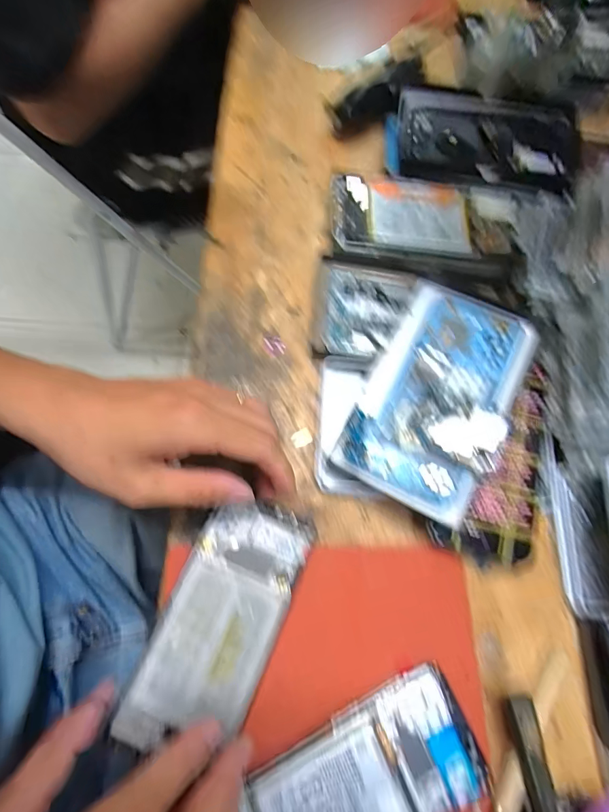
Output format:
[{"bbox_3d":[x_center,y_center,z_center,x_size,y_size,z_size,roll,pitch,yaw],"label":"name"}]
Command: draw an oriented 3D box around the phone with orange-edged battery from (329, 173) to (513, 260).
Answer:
[{"bbox_3d":[0.107,-0.166,0.345,0.161,0.016,0.079,5,70,-5],"label":"phone with orange-edged battery"}]

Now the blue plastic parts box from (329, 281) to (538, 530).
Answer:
[{"bbox_3d":[0.100,-0.009,0.288,0.098,0.021,0.170,29,70,4],"label":"blue plastic parts box"}]

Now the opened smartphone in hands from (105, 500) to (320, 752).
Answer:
[{"bbox_3d":[-0.050,0.132,0.246,0.070,0.005,0.146,22,68,2],"label":"opened smartphone in hands"}]

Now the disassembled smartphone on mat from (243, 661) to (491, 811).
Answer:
[{"bbox_3d":[0.030,0.220,0.223,0.150,0.007,0.072,-21,73,-15],"label":"disassembled smartphone on mat"}]

